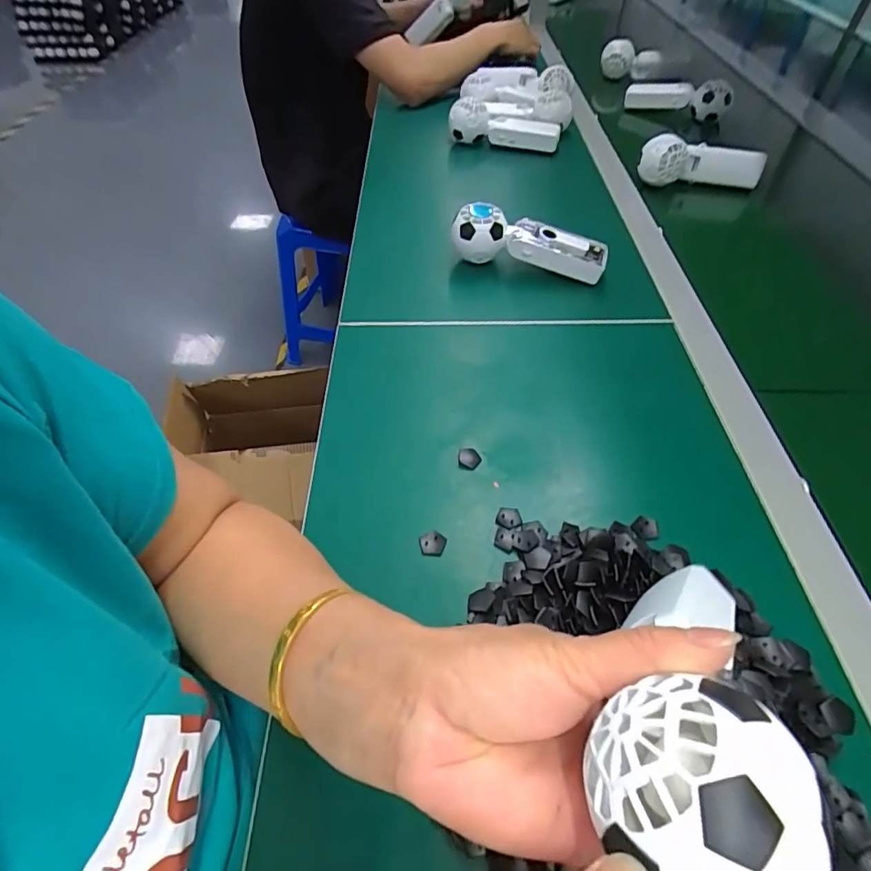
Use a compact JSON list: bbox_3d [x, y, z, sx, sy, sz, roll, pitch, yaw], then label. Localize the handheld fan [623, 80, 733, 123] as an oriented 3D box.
[{"bbox_3d":[0.429,-0.605,0.895,0.176,0.058,0.049,31,58,24],"label":"handheld fan"}]

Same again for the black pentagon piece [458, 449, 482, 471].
[{"bbox_3d":[0.028,0.020,0.413,0.019,0.004,0.019,15,55,7],"label":"black pentagon piece"}]

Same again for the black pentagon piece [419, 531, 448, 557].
[{"bbox_3d":[-0.002,0.078,0.363,0.018,0.005,0.016,13,54,6],"label":"black pentagon piece"}]

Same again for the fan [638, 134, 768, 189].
[{"bbox_3d":[0.375,-0.382,0.708,0.173,0.063,0.039,1,54,-3],"label":"fan"}]

